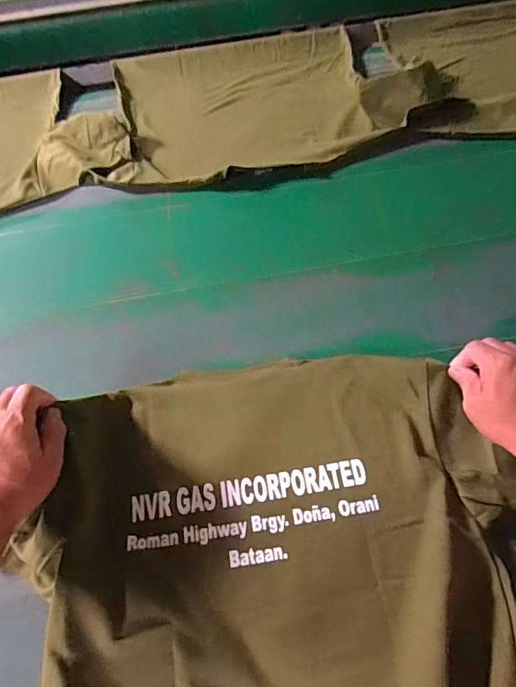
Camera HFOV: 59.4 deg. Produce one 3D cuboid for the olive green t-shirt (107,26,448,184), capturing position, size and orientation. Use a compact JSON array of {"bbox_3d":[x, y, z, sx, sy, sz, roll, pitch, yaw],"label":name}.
[{"bbox_3d":[0.030,-0.492,0.912,0.636,0.040,0.421,-12,59,-3],"label":"olive green t-shirt"}]

